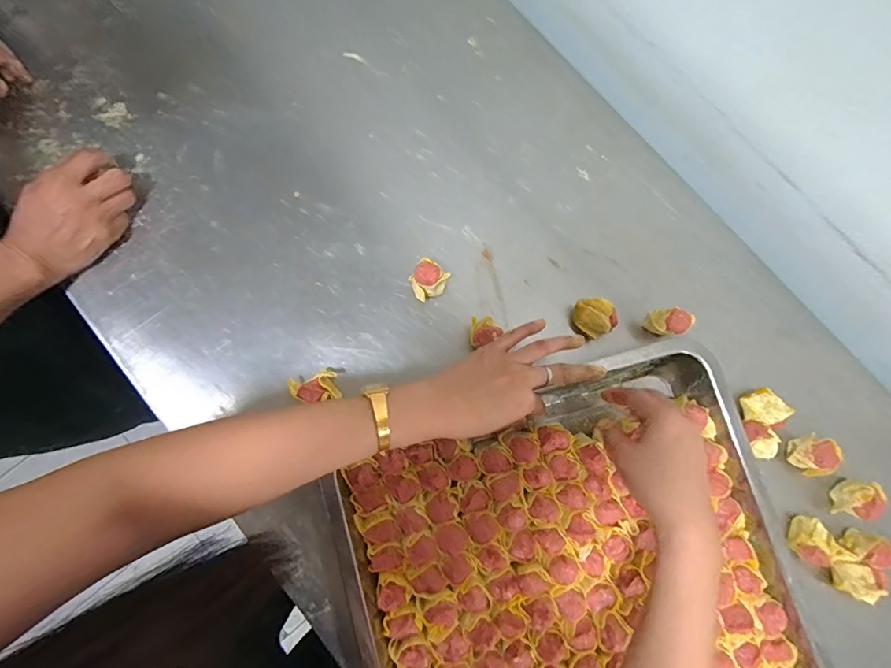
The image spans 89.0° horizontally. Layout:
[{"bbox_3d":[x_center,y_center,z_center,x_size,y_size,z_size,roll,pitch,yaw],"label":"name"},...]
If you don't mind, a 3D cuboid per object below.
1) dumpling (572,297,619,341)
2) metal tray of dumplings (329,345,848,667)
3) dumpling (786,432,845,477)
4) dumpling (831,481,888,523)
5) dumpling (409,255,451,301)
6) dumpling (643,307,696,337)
[{"bbox_3d":[0.157,-0.017,0.483,0.036,0.038,0.043,-37,82,-8],"label":"dumpling"},{"bbox_3d":[0.152,0.322,0.397,0.387,0.042,0.554,-16,78,-4],"label":"metal tray of dumplings"},{"bbox_3d":[0.372,0.123,0.463,0.032,0.043,0.037,40,80,6],"label":"dumpling"},{"bbox_3d":[0.408,0.165,0.454,0.033,0.043,0.035,0,79,-2],"label":"dumpling"},{"bbox_3d":[-0.018,-0.056,0.474,0.031,0.033,0.037,42,80,6],"label":"dumpling"},{"bbox_3d":[0.236,-0.012,0.482,0.039,0.046,0.032,-22,80,-6],"label":"dumpling"}]

